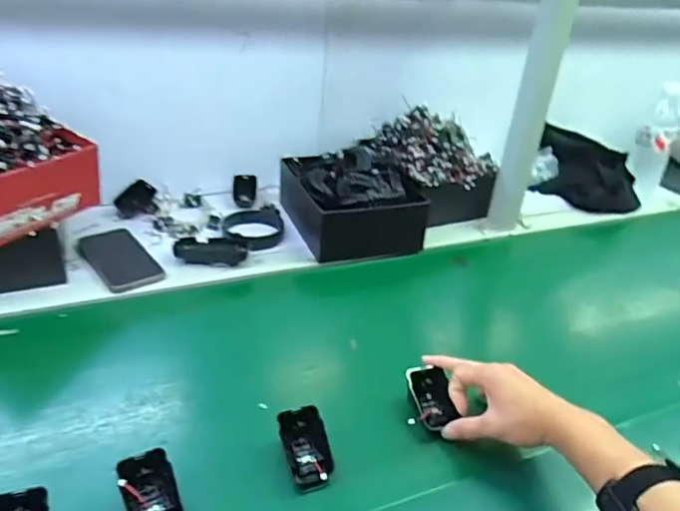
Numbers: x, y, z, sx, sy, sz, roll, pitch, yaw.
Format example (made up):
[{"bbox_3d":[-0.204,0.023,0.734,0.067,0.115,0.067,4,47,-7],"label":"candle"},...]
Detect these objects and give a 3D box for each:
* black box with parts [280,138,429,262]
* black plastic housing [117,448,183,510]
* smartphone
[{"bbox_3d":[0.022,-0.103,0.946,0.190,0.111,0.239,-7,33,-20],"label":"black box with parts"},{"bbox_3d":[-0.162,0.206,0.486,0.044,0.023,0.071,-10,73,-30],"label":"black plastic housing"},{"bbox_3d":[-0.320,0.004,0.822,0.079,0.007,0.171,-19,39,-34],"label":"smartphone"}]

